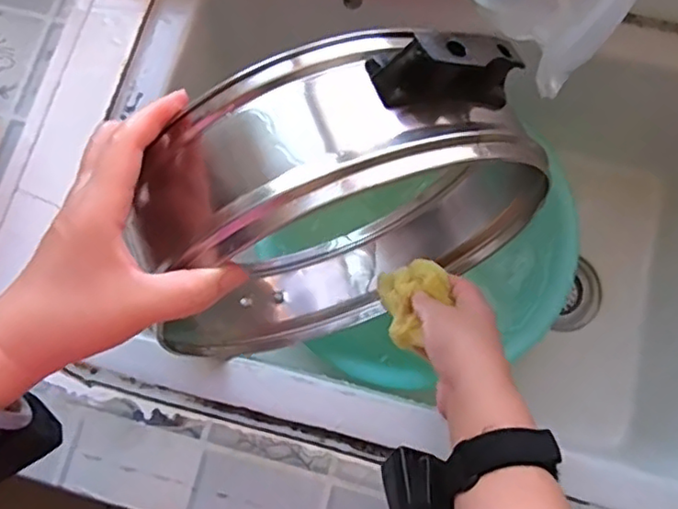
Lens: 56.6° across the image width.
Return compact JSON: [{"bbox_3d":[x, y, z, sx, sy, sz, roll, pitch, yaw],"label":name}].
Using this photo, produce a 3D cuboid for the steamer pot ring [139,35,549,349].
[{"bbox_3d":[0.018,-0.032,0.439,0.252,0.288,0.102,-22,77,-4],"label":"steamer pot ring"}]

